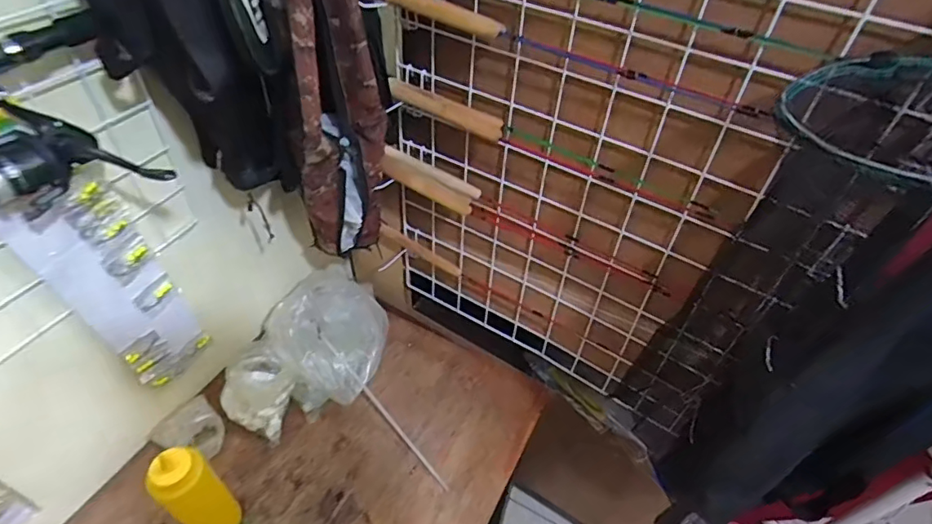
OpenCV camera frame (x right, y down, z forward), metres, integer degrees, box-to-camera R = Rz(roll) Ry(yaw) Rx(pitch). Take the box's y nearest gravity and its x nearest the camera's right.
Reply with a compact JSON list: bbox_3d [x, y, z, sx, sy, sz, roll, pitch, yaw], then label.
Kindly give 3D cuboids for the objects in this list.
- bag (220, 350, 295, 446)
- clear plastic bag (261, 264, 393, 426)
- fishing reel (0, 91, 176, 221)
[{"bbox_3d":[-0.314,0.200,0.792,0.096,0.080,0.097,17,47,12],"label":"bag"},{"bbox_3d":[-0.219,0.125,0.843,0.171,0.123,0.208,-16,49,-18],"label":"clear plastic bag"},{"bbox_3d":[-0.358,-0.106,0.449,0.137,0.092,0.063,-24,52,-25],"label":"fishing reel"}]

